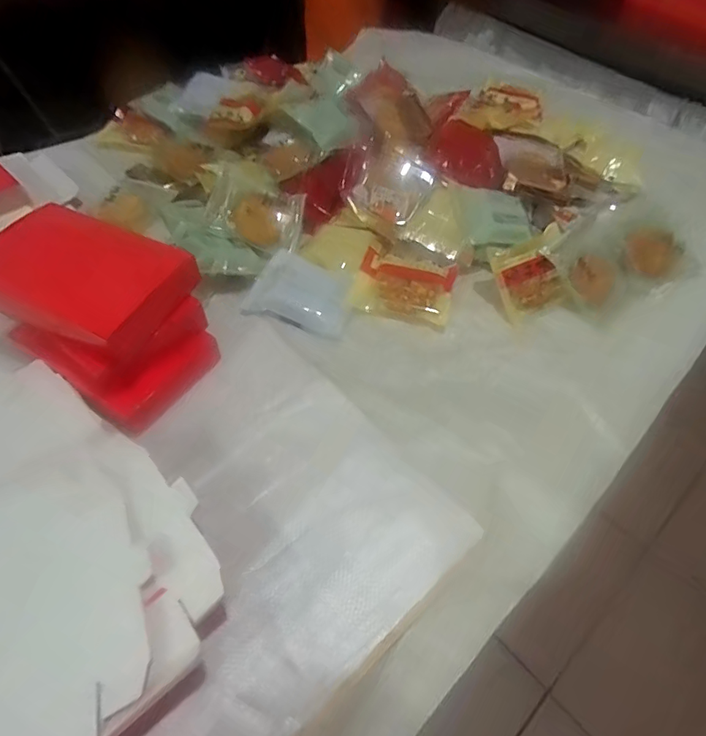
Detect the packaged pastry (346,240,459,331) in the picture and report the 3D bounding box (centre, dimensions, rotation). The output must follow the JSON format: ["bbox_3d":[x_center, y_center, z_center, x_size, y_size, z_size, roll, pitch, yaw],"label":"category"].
[{"bbox_3d":[0.067,-0.110,0.624,0.125,0.017,0.112,17,57,8],"label":"packaged pastry"}]

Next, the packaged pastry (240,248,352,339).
[{"bbox_3d":[-0.063,-0.093,0.607,0.132,0.025,0.092,25,58,13],"label":"packaged pastry"}]

